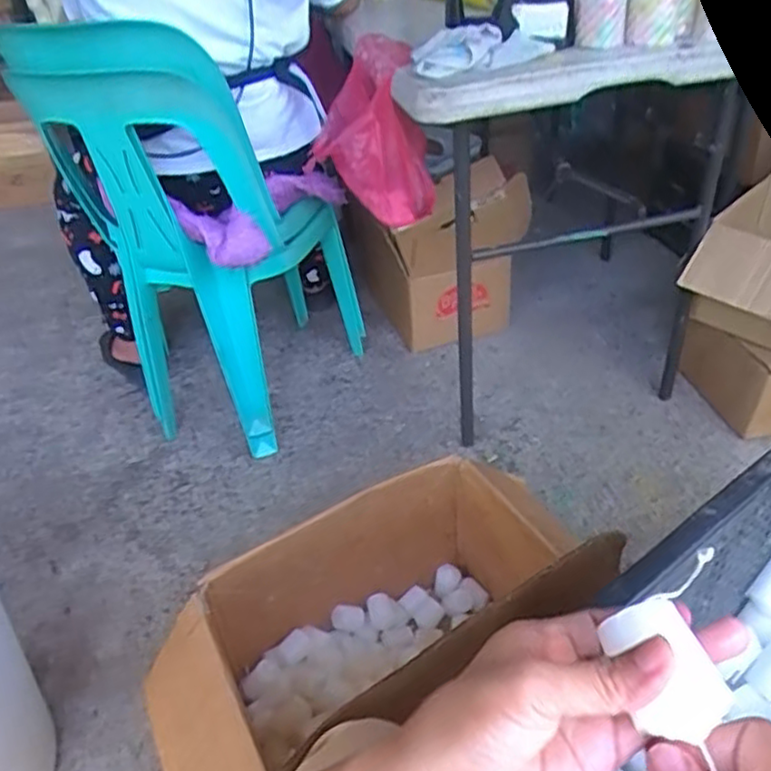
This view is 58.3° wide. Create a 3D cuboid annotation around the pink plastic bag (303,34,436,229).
[{"bbox_3d":[-0.031,-0.415,1.146,0.194,0.244,0.223,-5,38,2],"label":"pink plastic bag"}]

